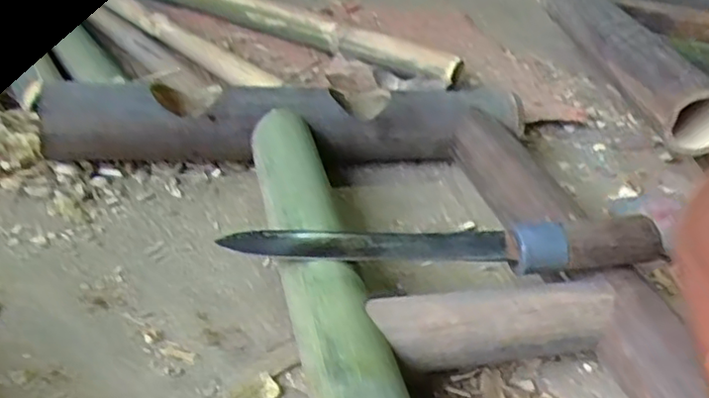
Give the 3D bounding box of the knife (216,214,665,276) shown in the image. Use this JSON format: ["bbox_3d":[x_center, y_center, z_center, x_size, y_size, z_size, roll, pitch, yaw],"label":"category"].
[{"bbox_3d":[0.066,0.030,0.502,0.319,0.047,0.041,5,34,-4],"label":"knife"}]

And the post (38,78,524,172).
[{"bbox_3d":[-0.070,-0.086,0.751,0.512,0.096,0.113,0,33,-12],"label":"post"}]

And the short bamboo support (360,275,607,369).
[{"bbox_3d":[0.100,0.089,0.485,0.181,0.039,0.048,-2,35,-14],"label":"short bamboo support"}]

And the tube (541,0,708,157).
[{"bbox_3d":[0.342,-0.195,0.866,0.085,0.071,0.426,5,34,-4],"label":"tube"}]

